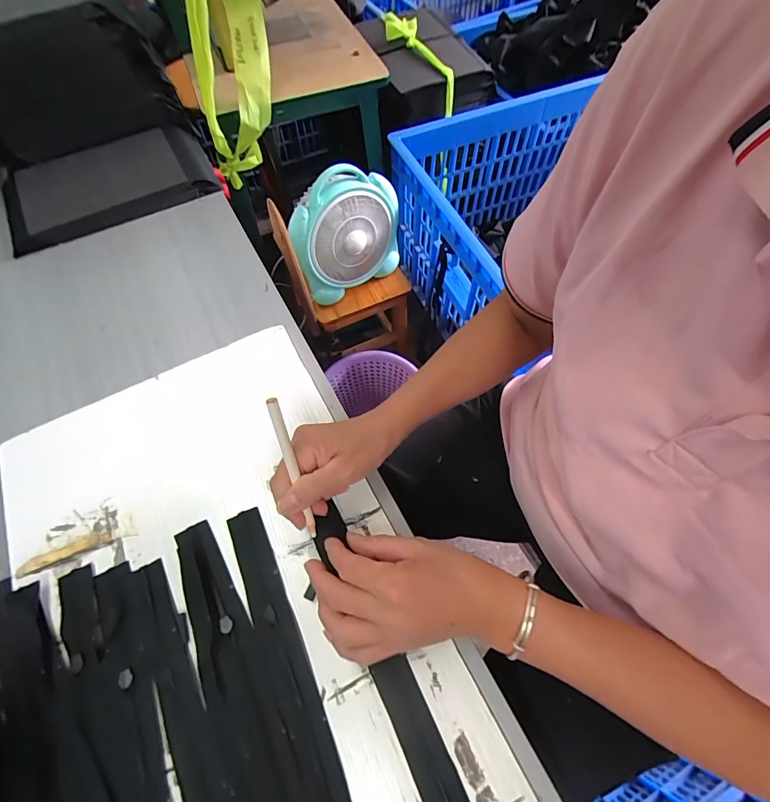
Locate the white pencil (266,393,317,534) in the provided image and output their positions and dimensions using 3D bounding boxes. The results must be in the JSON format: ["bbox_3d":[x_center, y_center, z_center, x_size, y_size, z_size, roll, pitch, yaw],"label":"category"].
[{"bbox_3d":[-0.074,0.059,0.333,0.009,0.135,0.010,-15,23,-8],"label":"white pencil"}]

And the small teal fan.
[{"bbox_3d":[-0.078,-0.341,0.833,0.243,0.223,0.097,-38,68,-17],"label":"small teal fan"}]

